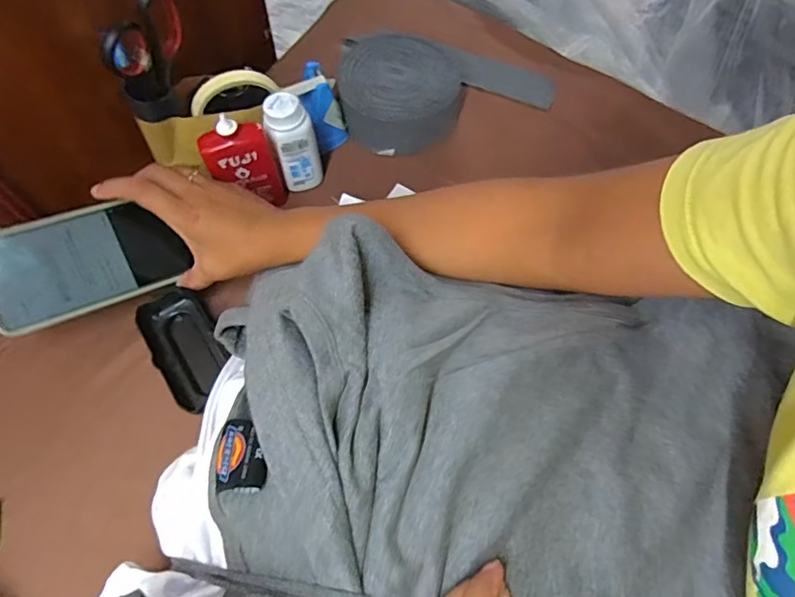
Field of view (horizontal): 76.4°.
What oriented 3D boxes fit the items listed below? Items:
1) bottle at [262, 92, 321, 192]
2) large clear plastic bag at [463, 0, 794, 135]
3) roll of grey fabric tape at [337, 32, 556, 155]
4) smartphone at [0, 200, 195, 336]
[{"bbox_3d":[-0.102,-0.151,0.492,0.042,0.097,0.034,-16,66,-10],"label":"bottle"},{"bbox_3d":[0.310,-0.383,0.672,0.502,0.096,0.271,23,66,8],"label":"large clear plastic bag"},{"bbox_3d":[0.059,-0.247,0.566,0.249,0.046,0.163,-9,65,-6],"label":"roll of grey fabric tape"},{"bbox_3d":[-0.260,-0.030,0.418,0.147,0.005,0.081,-21,99,-23],"label":"smartphone"}]

